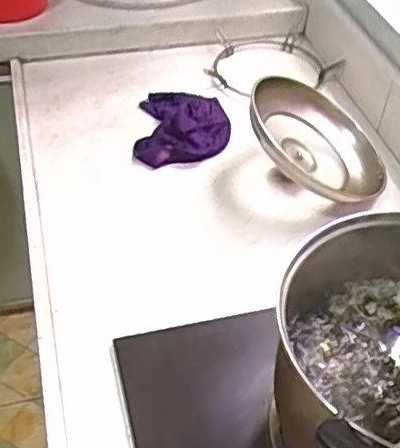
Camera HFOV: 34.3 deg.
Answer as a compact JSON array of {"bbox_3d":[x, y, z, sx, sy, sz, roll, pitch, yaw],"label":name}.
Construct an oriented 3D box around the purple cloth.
[{"bbox_3d":[-0.027,-0.156,1.015,0.145,0.044,0.176,2,44,-1],"label":"purple cloth"}]

